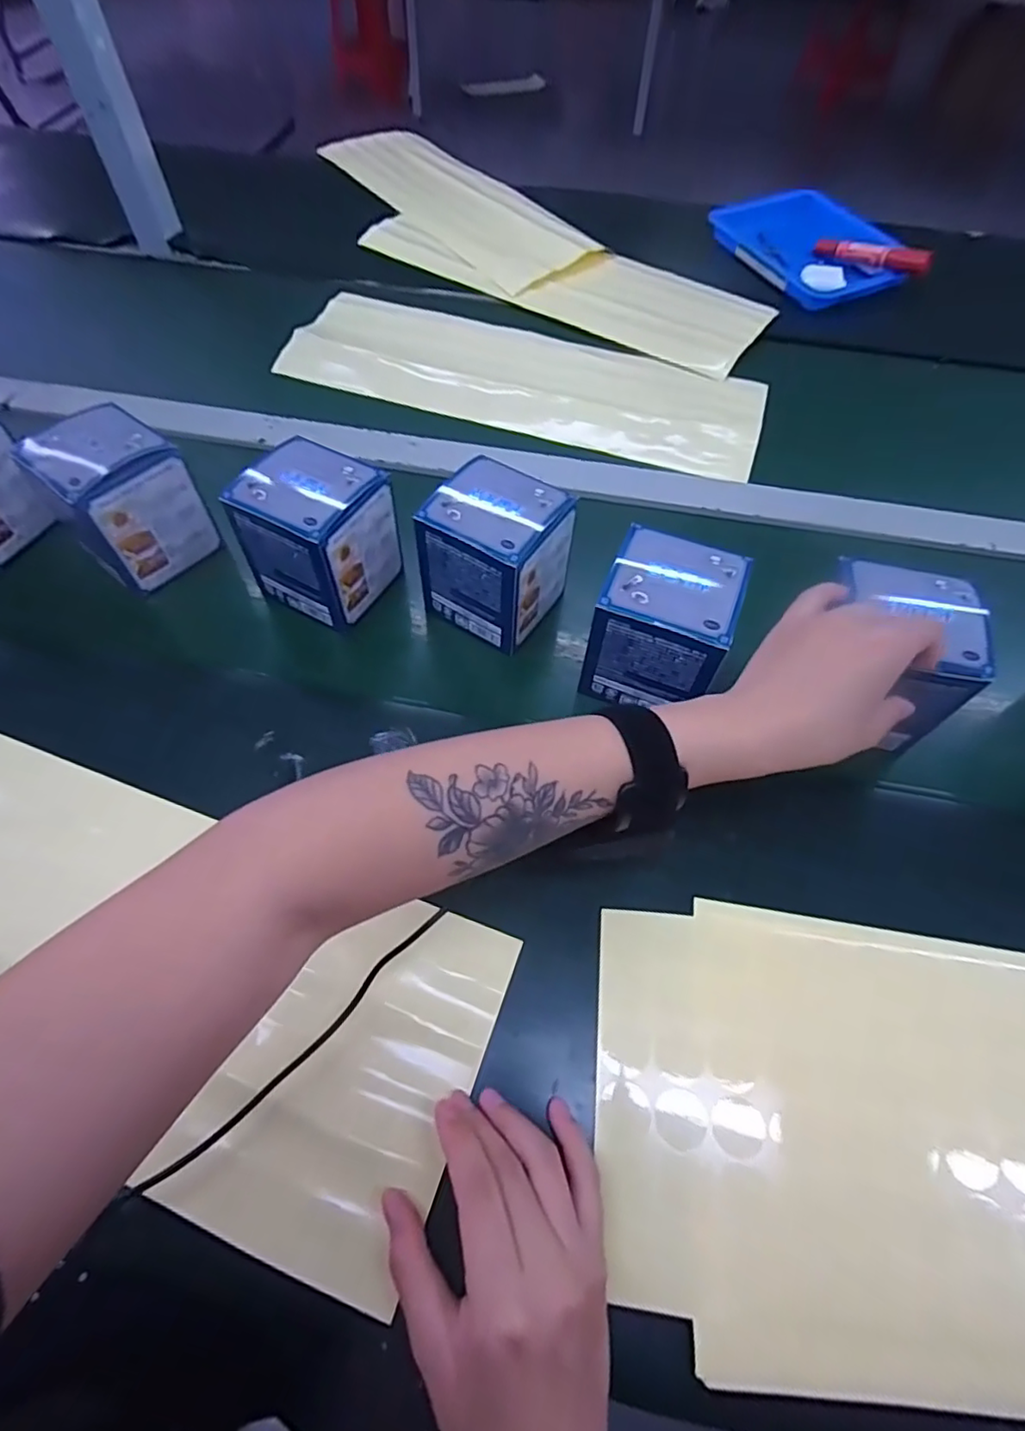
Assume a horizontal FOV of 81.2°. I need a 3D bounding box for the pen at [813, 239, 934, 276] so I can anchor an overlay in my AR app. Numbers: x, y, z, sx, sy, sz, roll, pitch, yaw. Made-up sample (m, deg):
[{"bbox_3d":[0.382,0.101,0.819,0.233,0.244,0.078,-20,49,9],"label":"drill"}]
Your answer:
[{"bbox_3d":[0.432,-0.552,0.714,0.025,0.022,0.144,-33,54,-19],"label":"pen"}]

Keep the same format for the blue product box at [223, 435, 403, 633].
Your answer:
[{"bbox_3d":[-0.142,-0.134,0.437,0.085,0.092,0.084,27,63,13],"label":"blue product box"}]

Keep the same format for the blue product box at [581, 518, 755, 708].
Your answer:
[{"bbox_3d":[0.099,-0.056,0.404,0.081,0.101,0.089,19,61,9],"label":"blue product box"}]

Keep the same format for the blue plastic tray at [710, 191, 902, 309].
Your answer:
[{"bbox_3d":[0.364,-0.585,0.741,0.160,0.027,0.219,-12,61,-9],"label":"blue plastic tray"}]

